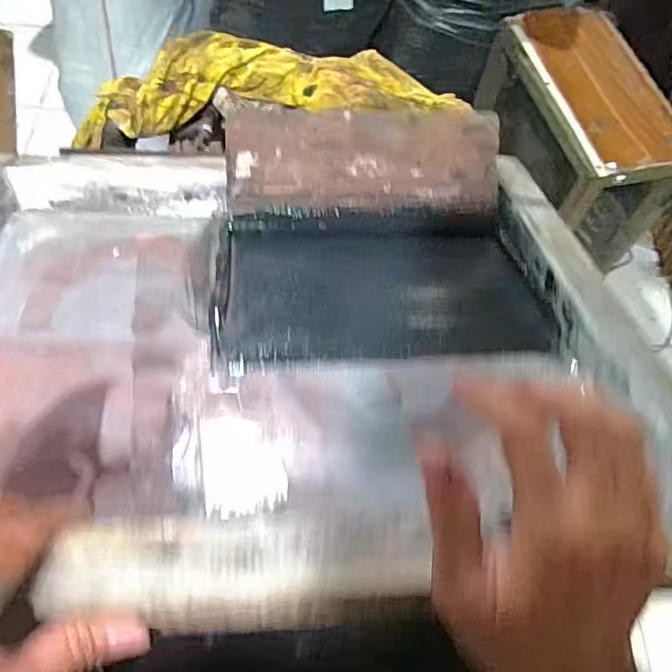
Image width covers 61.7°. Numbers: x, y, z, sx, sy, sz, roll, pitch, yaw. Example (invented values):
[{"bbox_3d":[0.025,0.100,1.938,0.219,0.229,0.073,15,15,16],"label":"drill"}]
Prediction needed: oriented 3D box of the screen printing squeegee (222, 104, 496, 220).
[{"bbox_3d":[0.027,-0.173,0.565,0.265,0.025,0.098,0,96,-4],"label":"screen printing squeegee"}]

